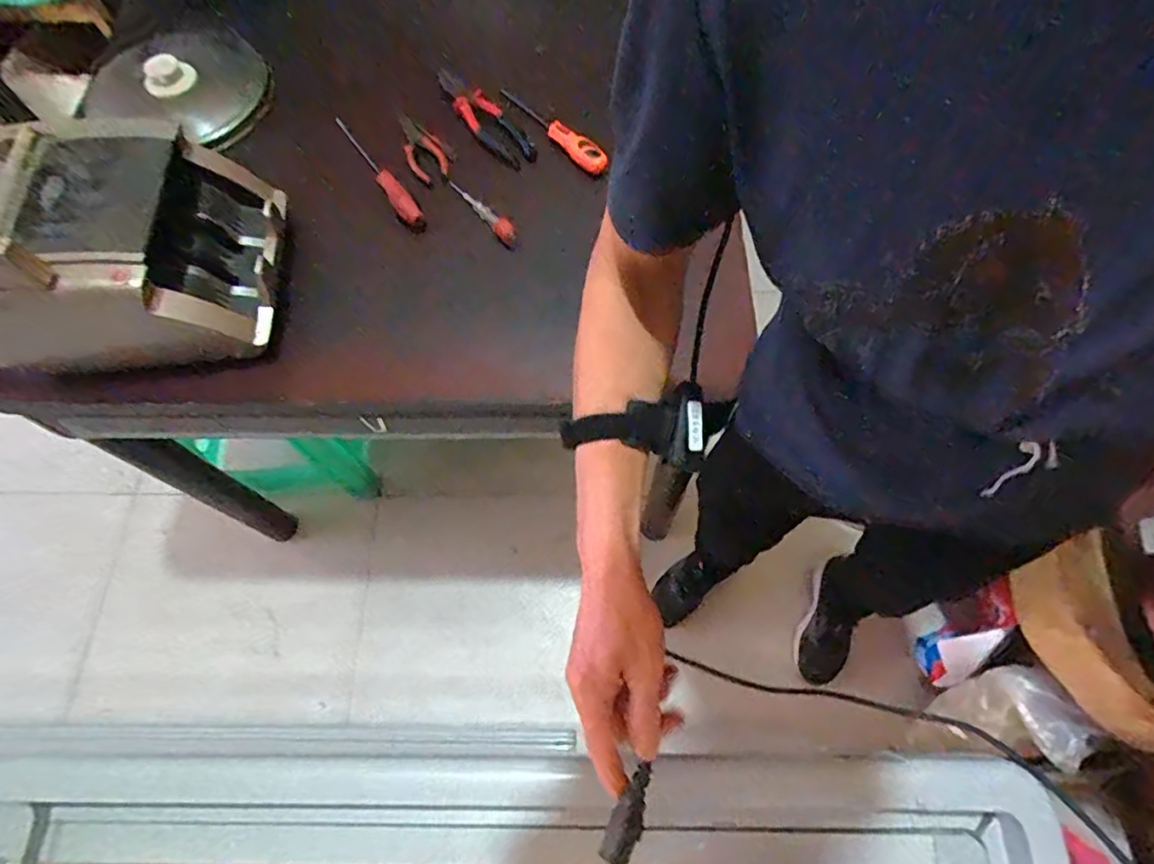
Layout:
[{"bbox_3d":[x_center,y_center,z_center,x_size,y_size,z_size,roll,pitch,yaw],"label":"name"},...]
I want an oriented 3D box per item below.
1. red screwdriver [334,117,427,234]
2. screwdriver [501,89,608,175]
[{"bbox_3d":[-0.269,-0.345,0.832,0.037,0.171,0.033,17,62,47],"label":"red screwdriver"},{"bbox_3d":[-0.039,-0.430,0.856,0.034,0.039,0.173,-41,71,-16],"label":"screwdriver"}]

